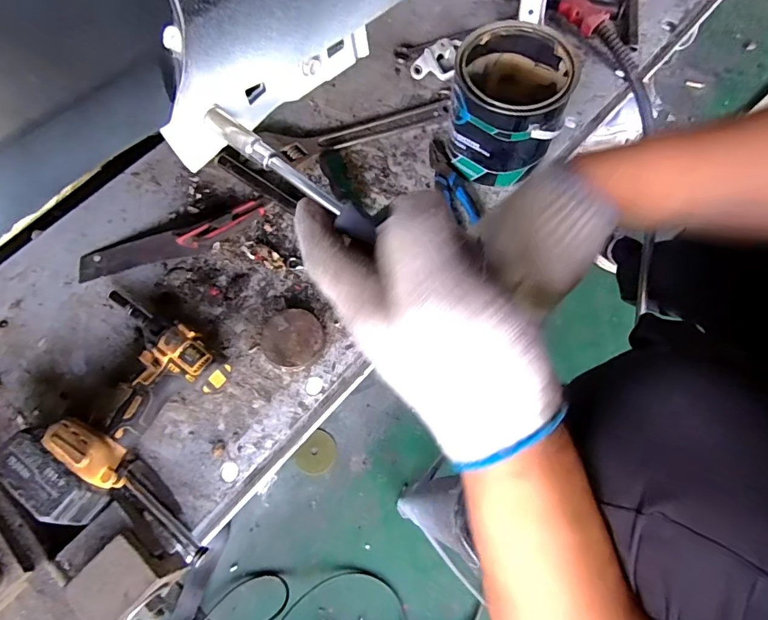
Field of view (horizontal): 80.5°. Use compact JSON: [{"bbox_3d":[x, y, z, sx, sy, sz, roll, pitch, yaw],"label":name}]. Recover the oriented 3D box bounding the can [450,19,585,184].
[{"bbox_3d":[0.174,-0.290,0.645,0.142,0.151,0.154,18,70,9],"label":"can"}]

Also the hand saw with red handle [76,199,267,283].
[{"bbox_3d":[-0.311,-0.106,0.663,0.286,0.035,0.070,-17,69,-5],"label":"hand saw with red handle"}]

